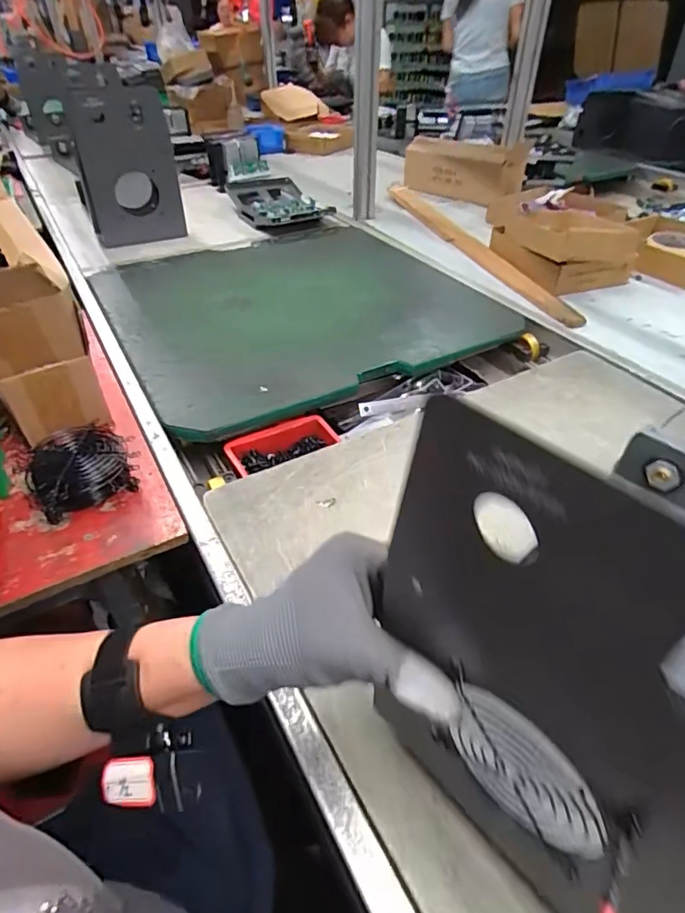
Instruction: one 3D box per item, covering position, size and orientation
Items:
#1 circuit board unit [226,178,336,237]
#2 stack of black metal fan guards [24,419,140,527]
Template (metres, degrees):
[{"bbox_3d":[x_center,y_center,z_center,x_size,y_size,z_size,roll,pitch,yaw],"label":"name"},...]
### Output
[{"bbox_3d":[-0.157,-0.619,1.254,0.199,0.044,0.310,-15,44,-16],"label":"circuit board unit"},{"bbox_3d":[-0.276,0.013,0.542,0.101,0.041,0.097,-26,48,-27],"label":"stack of black metal fan guards"}]

